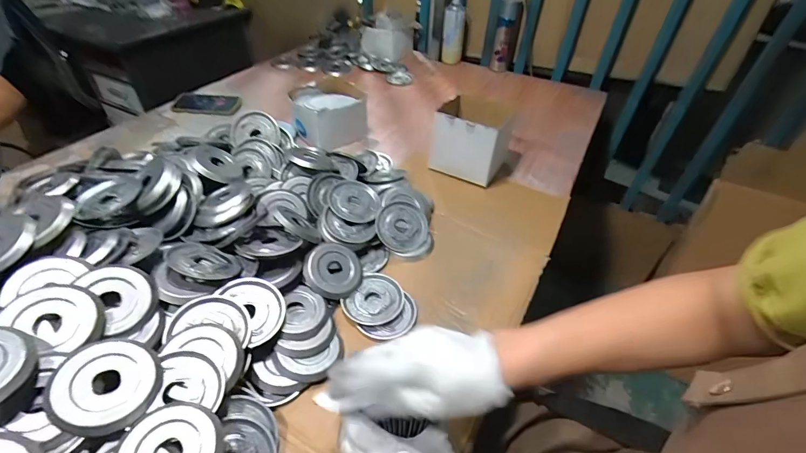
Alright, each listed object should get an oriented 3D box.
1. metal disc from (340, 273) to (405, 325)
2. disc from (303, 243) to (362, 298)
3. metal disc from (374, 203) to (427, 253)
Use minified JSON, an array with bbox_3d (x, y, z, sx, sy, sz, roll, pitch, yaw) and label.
[{"bbox_3d":[-0.038,0.102,0.521,0.072,0.006,0.083,23,47,21],"label":"metal disc"},{"bbox_3d":[-0.096,0.059,0.527,0.077,0.021,0.082,26,52,-12],"label":"disc"},{"bbox_3d":[-0.001,-0.001,0.610,0.081,0.007,0.085,5,72,-16],"label":"metal disc"}]

